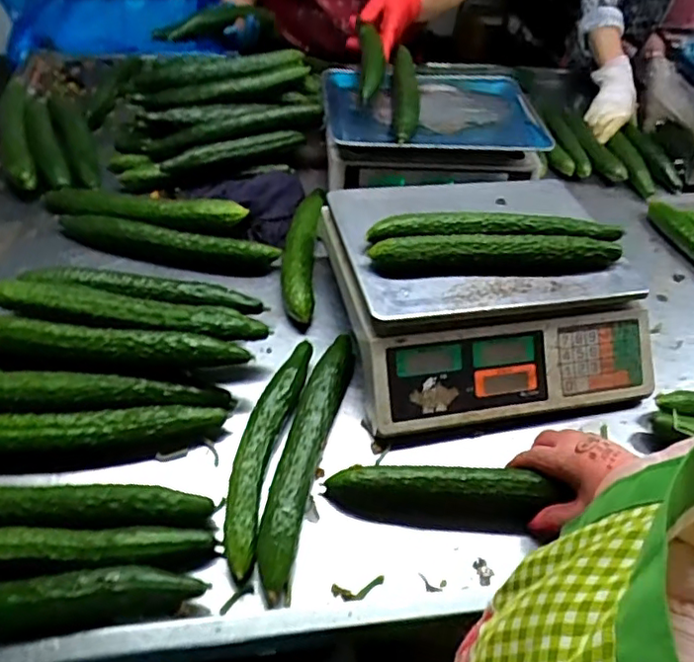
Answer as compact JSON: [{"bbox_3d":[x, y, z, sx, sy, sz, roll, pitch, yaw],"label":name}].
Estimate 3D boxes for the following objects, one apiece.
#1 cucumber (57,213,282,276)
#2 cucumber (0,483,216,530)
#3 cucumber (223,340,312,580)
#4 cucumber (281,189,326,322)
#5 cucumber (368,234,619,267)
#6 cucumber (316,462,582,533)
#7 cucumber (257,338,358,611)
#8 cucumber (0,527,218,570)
[{"bbox_3d":[-0.226,-0.111,0.748,0.272,0.046,0.033,10,46,2],"label":"cucumber"},{"bbox_3d":[-0.258,0.151,0.506,0.277,0.043,0.042,3,46,-5],"label":"cucumber"},{"bbox_3d":[-0.079,0.107,0.574,0.040,0.031,0.245,11,46,3],"label":"cucumber"},{"bbox_3d":[-0.056,-0.105,0.757,0.044,0.041,0.215,6,46,-2],"label":"cucumber"},{"bbox_3d":[0.166,-0.089,0.641,0.281,0.028,0.032,-1,46,-9],"label":"cucumber"},{"bbox_3d":[0.084,0.152,0.549,0.201,0.038,0.043,3,46,0],"label":"cucumber"},{"bbox_3d":[-0.040,0.116,0.575,0.041,0.044,0.269,13,46,5],"label":"cucumber"},{"bbox_3d":[-0.243,0.179,0.478,0.261,0.036,0.036,-3,47,-10],"label":"cucumber"}]

